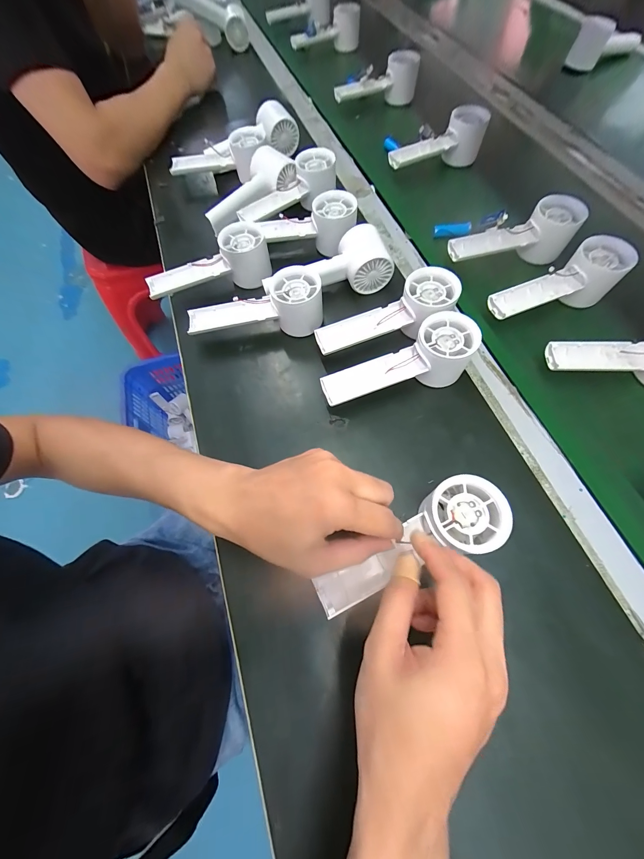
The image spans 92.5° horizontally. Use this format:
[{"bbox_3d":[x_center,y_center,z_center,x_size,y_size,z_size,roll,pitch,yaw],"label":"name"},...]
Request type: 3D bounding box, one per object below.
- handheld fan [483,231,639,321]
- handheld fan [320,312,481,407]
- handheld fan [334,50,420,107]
[{"bbox_3d":[0.273,-0.163,0.355,0.152,0.053,0.055,-27,67,-6],"label":"handheld fan"},{"bbox_3d":[0.075,-0.066,0.319,0.154,0.059,0.050,-16,66,-2],"label":"handheld fan"},{"bbox_3d":[0.096,-0.638,0.567,0.155,0.063,0.052,-4,65,1],"label":"handheld fan"}]

